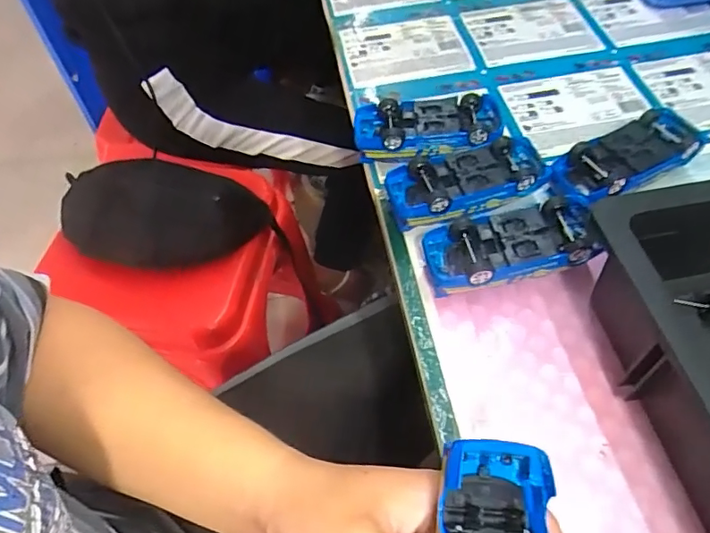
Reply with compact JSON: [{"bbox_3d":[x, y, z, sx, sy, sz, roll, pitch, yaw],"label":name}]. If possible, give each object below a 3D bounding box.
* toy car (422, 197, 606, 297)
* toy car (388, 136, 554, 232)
[{"bbox_3d":[0.118,-0.013,0.402,0.127,0.041,0.060,-10,57,-8],"label":"toy car"},{"bbox_3d":[0.096,-0.068,0.438,0.136,0.034,0.054,-14,58,-11],"label":"toy car"}]

